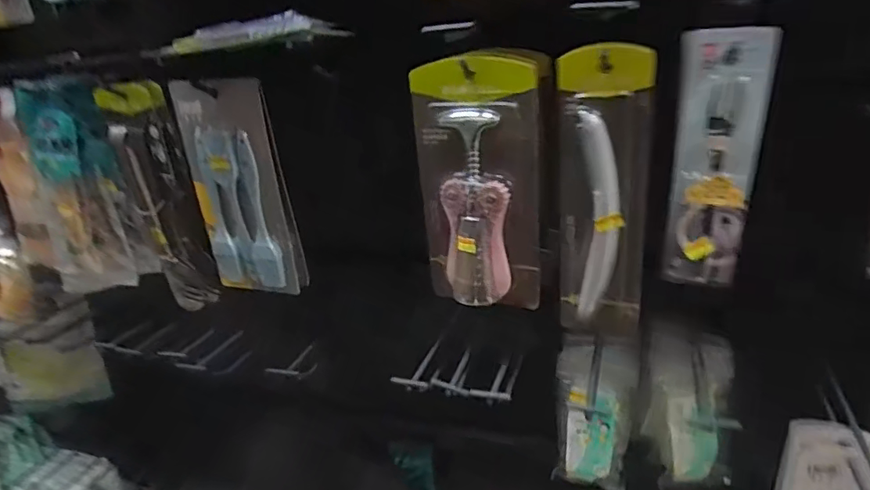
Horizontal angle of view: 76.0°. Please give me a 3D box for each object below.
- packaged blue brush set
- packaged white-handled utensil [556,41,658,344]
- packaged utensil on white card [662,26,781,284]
[{"bbox_3d":[-0.203,-0.055,0.585,0.106,0.216,0.047,9,27,30],"label":"packaged blue brush set"},{"bbox_3d":[0.143,-0.033,0.472,0.070,0.255,0.035,3,24,18],"label":"packaged white-handled utensil"},{"bbox_3d":[0.224,-0.061,0.444,0.063,0.205,0.016,3,23,17],"label":"packaged utensil on white card"}]

